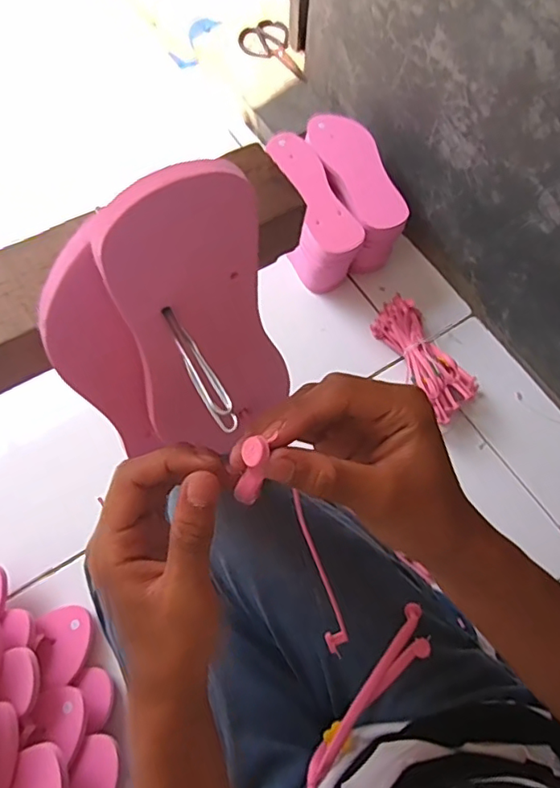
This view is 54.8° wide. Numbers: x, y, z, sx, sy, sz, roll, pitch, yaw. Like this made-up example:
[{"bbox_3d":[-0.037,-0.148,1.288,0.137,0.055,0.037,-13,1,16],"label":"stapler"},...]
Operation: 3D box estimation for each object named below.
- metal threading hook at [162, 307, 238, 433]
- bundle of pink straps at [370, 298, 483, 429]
[{"bbox_3d":[-0.038,-0.012,0.250,0.011,0.007,0.070,-28,71,-11],"label":"metal threading hook"},{"bbox_3d":[0.226,-0.059,0.862,0.087,0.059,0.208,-31,71,-12],"label":"bundle of pink straps"}]

